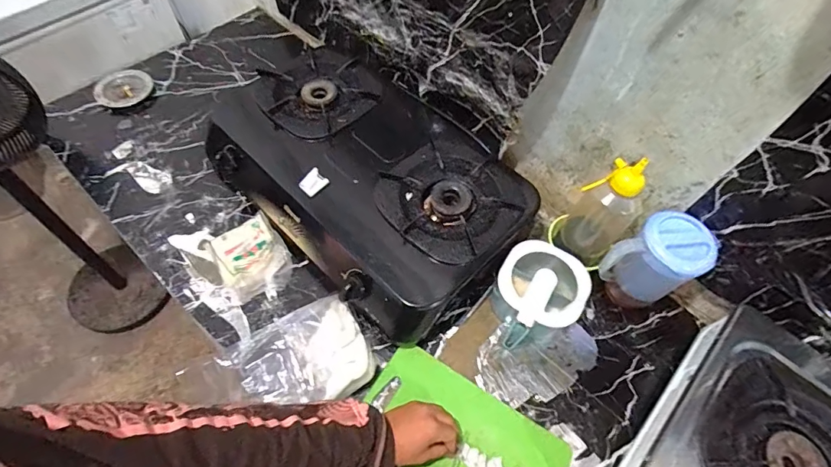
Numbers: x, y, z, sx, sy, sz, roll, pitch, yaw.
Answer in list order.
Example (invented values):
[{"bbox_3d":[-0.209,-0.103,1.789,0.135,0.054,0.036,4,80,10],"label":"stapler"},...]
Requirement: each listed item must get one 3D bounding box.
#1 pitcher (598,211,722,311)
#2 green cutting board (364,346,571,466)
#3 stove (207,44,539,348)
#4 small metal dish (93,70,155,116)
[{"bbox_3d":[0.374,0.063,0.715,0.123,0.192,0.097,-25,64,-18],"label":"pitcher"},{"bbox_3d":[0.055,0.320,0.636,0.297,0.018,0.202,30,61,14],"label":"green cutting board"},{"bbox_3d":[-0.106,-0.142,0.853,0.652,0.139,0.413,39,64,18],"label":"stove"},{"bbox_3d":[-0.687,-0.340,1.032,0.121,0.016,0.149,0,59,-4],"label":"small metal dish"}]

